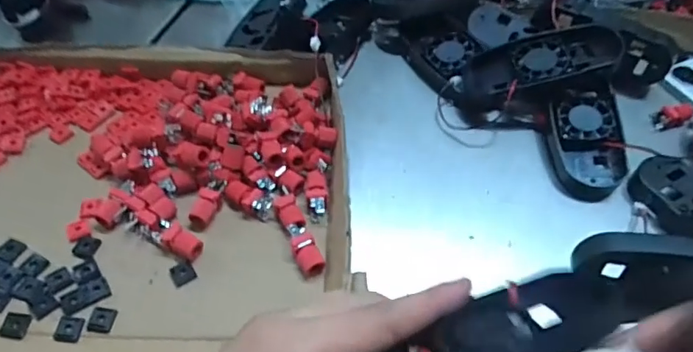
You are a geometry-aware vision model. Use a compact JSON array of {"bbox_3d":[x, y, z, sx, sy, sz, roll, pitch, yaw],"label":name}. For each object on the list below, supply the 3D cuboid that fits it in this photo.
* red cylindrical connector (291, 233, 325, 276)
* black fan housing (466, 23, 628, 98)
[{"bbox_3d":[-0.024,0.049,0.316,0.015,0.011,0.025,-18,53,-14],"label":"red cylindrical connector"},{"bbox_3d":[0.149,-0.090,0.393,0.116,0.015,0.052,-13,50,11],"label":"black fan housing"}]

